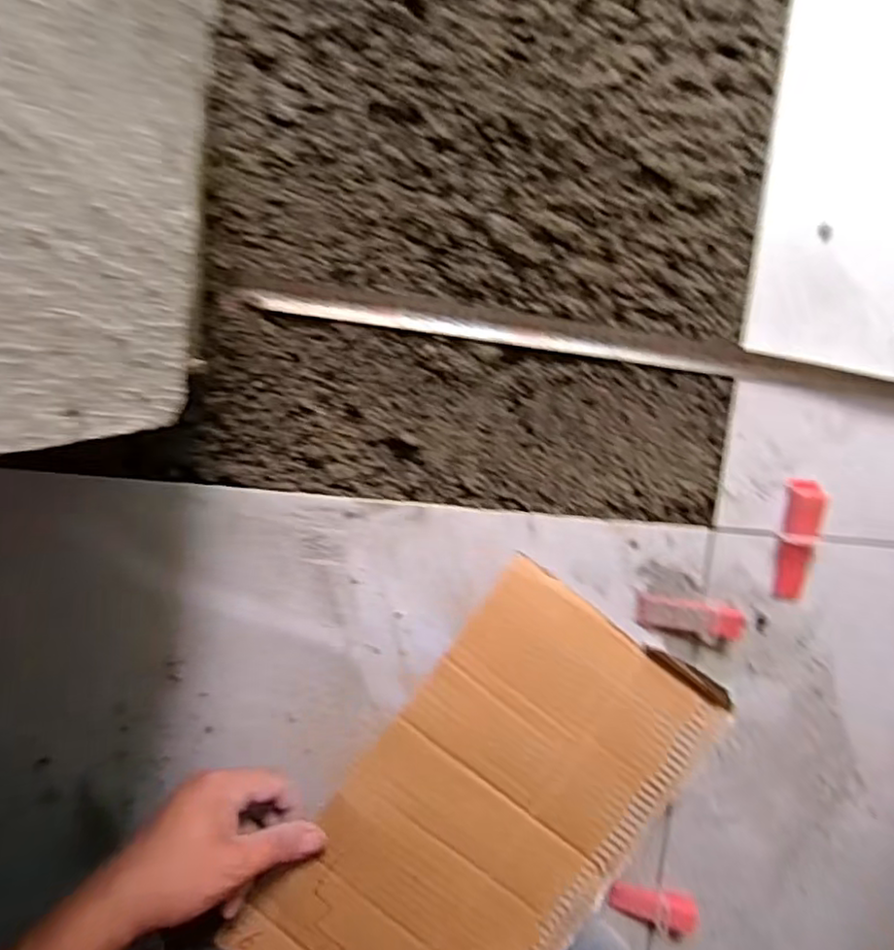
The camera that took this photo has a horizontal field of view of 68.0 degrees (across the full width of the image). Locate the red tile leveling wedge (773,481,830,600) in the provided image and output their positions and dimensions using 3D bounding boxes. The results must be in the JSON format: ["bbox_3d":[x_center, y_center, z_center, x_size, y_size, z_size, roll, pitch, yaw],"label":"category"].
[{"bbox_3d":[0.261,0.050,0.490,0.027,0.016,0.090,3,98,-2],"label":"red tile leveling wedge"}]

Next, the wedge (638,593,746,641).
[{"bbox_3d":[0.185,0.107,0.496,0.081,0.012,0.025,8,98,-3],"label":"wedge"}]

